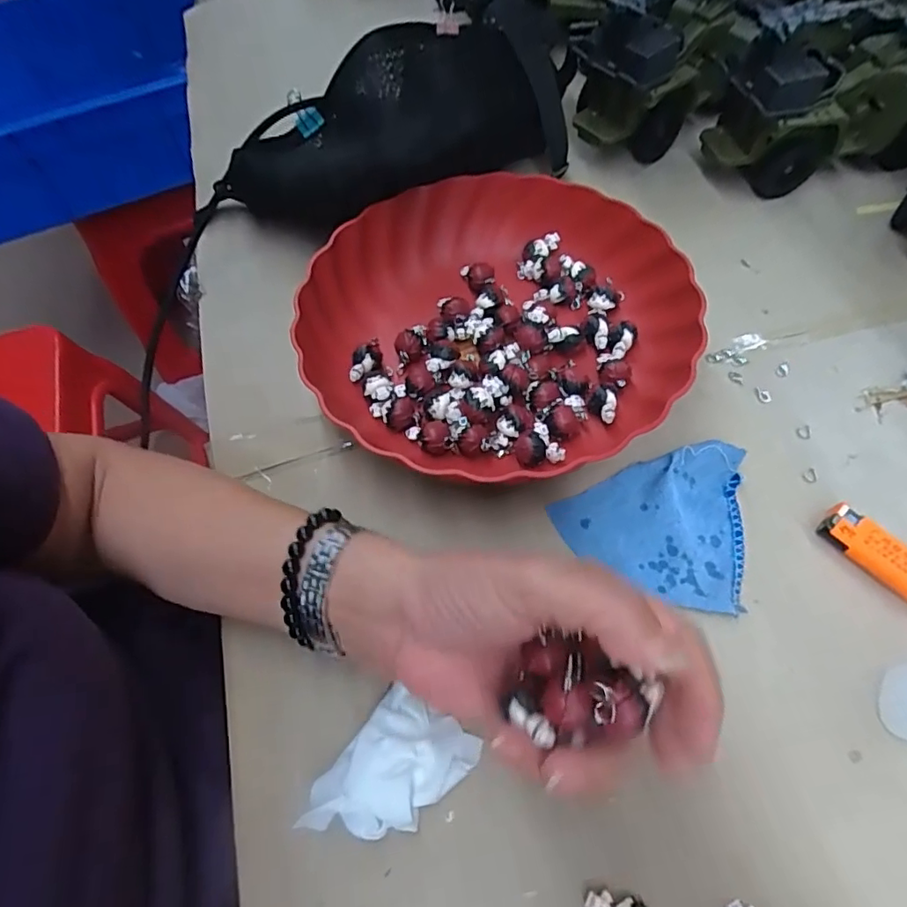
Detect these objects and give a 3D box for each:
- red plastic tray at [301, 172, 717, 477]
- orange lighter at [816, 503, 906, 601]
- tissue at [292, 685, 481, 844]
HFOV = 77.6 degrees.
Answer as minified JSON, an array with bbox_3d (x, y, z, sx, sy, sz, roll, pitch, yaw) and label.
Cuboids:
[{"bbox_3d":[0.028,-0.084,0.368,0.243,0.050,0.230,-33,65,-13],"label":"red plastic tray"},{"bbox_3d":[0.239,0.061,0.304,0.023,0.012,0.082,-41,68,-17],"label":"orange lighter"},{"bbox_3d":[-0.031,0.153,0.264,0.051,0.023,0.068,35,70,19],"label":"tissue"}]

